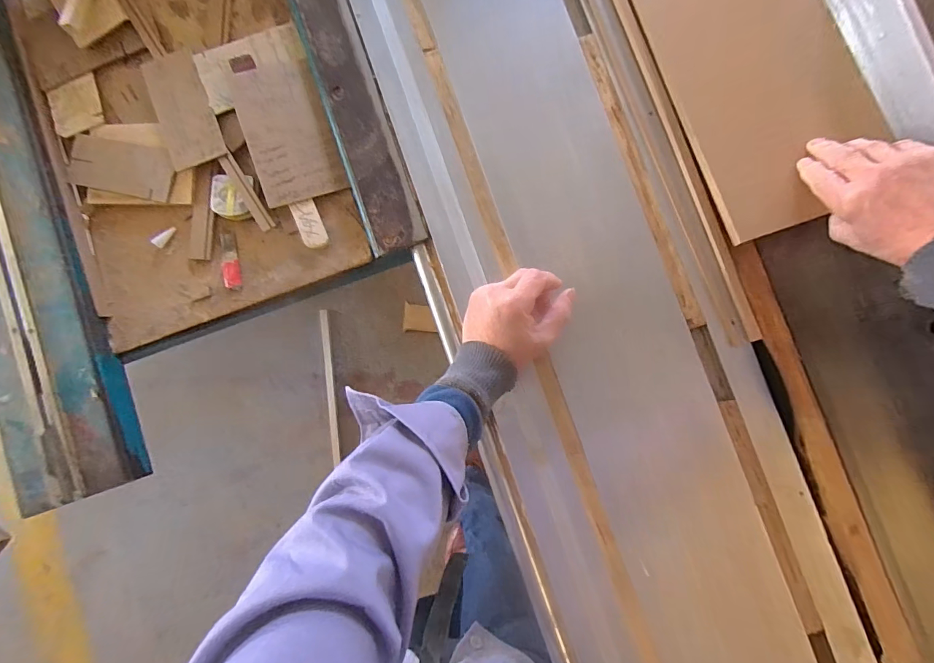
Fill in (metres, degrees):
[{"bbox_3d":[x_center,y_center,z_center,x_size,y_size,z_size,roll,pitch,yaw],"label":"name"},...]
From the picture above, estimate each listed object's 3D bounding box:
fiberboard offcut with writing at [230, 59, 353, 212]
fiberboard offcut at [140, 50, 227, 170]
[{"bbox_3d":[-0.224,-0.252,0.519,0.101,0.012,0.177,-19,88,-13],"label":"fiberboard offcut with writing"},{"bbox_3d":[-0.364,-0.287,0.533,0.072,0.010,0.156,-21,81,-2],"label":"fiberboard offcut"}]

